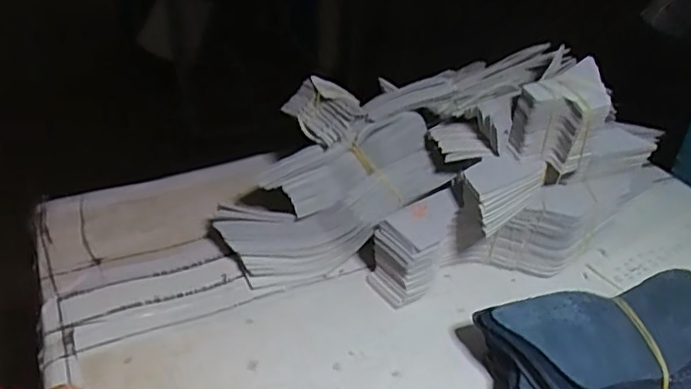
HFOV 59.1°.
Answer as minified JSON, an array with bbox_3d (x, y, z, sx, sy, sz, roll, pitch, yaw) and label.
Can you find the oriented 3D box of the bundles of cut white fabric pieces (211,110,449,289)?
[{"bbox_3d":[-0.010,0.002,0.498,0.184,0.068,0.075,-33,41,-1],"label":"bundles of cut white fabric pieces"}]

